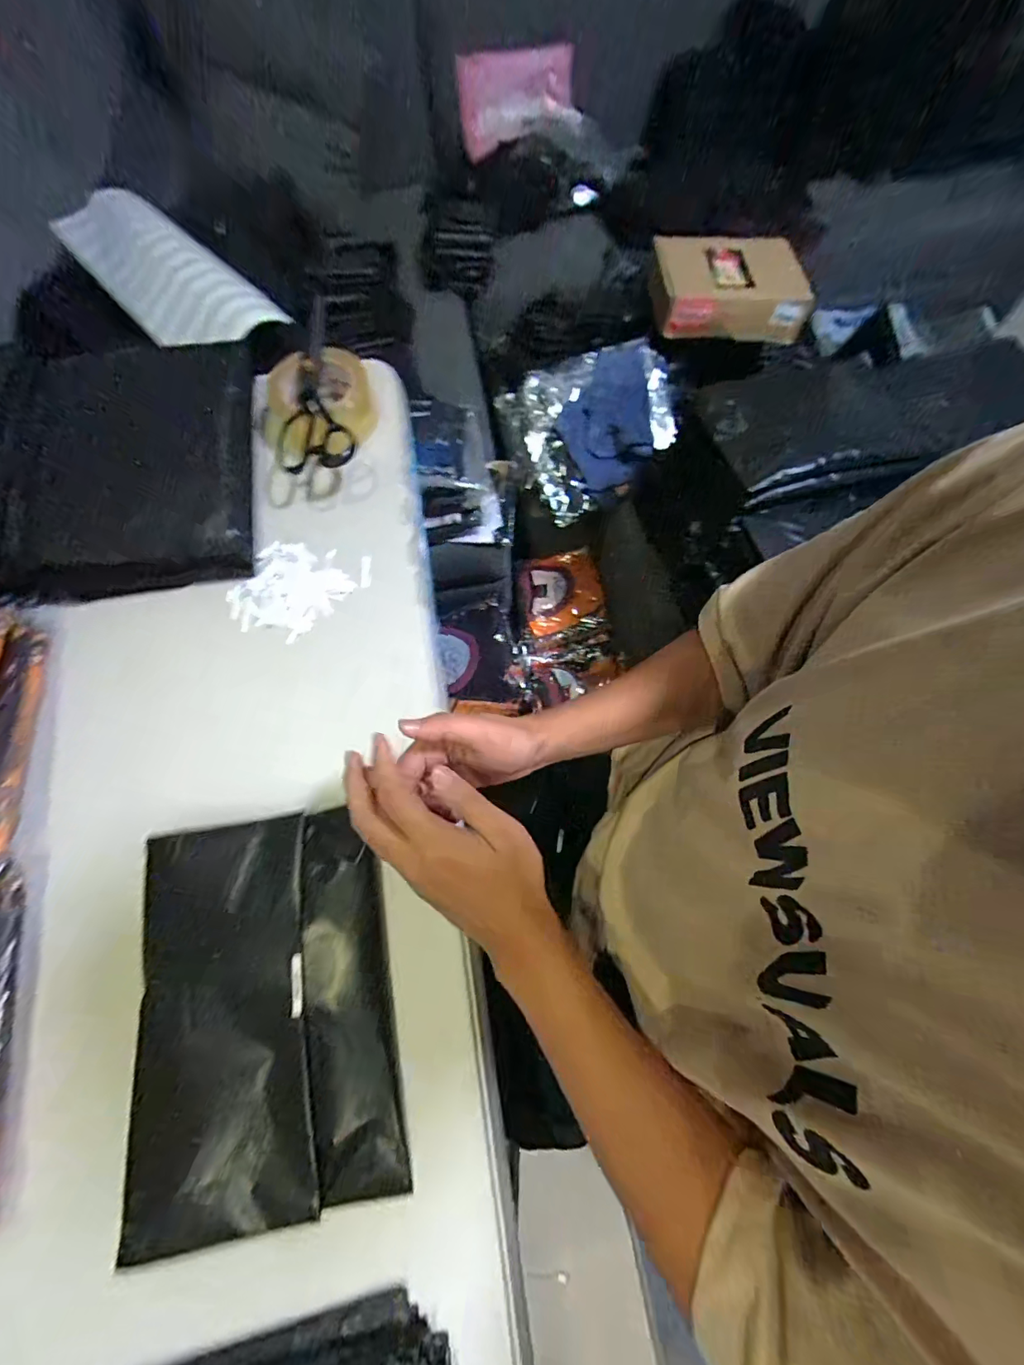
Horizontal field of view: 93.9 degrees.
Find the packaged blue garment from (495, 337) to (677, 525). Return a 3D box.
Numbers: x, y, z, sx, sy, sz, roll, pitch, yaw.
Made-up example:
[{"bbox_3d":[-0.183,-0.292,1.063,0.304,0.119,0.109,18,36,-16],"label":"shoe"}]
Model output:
[{"bbox_3d":[0.161,-0.502,0.956,0.314,0.128,0.289,-16,71,-4],"label":"packaged blue garment"}]

